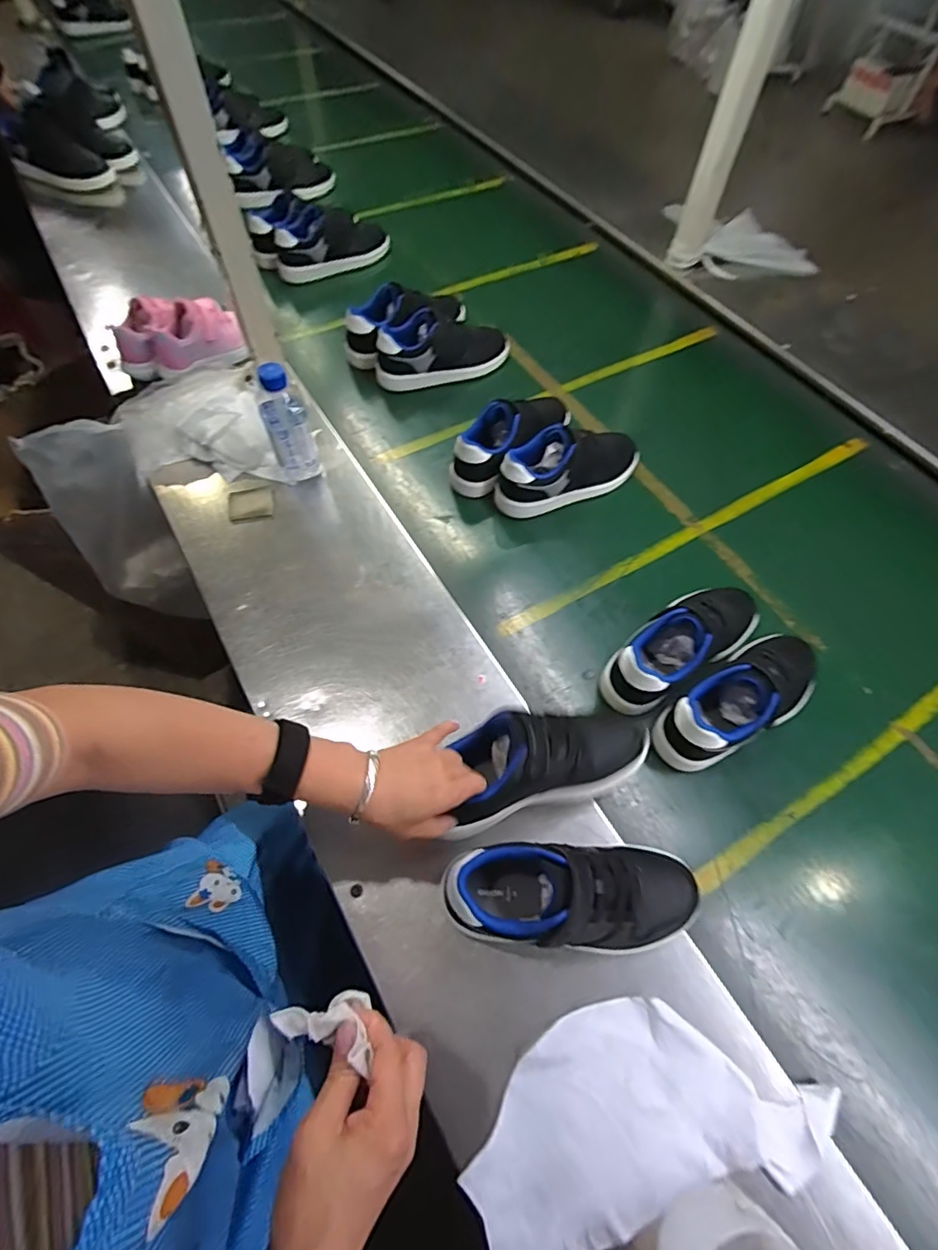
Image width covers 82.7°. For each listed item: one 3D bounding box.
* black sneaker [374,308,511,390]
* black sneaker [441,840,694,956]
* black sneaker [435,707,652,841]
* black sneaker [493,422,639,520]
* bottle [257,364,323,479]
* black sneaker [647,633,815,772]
[{"bbox_3d":[-0.043,-0.464,0.897,0.231,0.097,0.078,-17,63,-11],"label":"black sneaker"},{"bbox_3d":[0.094,0.242,0.474,0.226,0.093,0.087,0,61,-1],"label":"black sneaker"},{"bbox_3d":[0.077,0.125,0.507,0.197,0.075,0.084,-10,62,-13],"label":"black sneaker"},{"bbox_3d":[0.148,-0.232,0.770,0.224,0.094,0.076,-19,64,-12],"label":"black sneaker"},{"bbox_3d":[-0.238,-0.260,0.704,0.056,0.173,0.054,-17,63,-11],"label":"bottle"},{"bbox_3d":[0.318,0.082,0.604,0.217,0.091,0.092,-32,67,-17],"label":"black sneaker"}]

